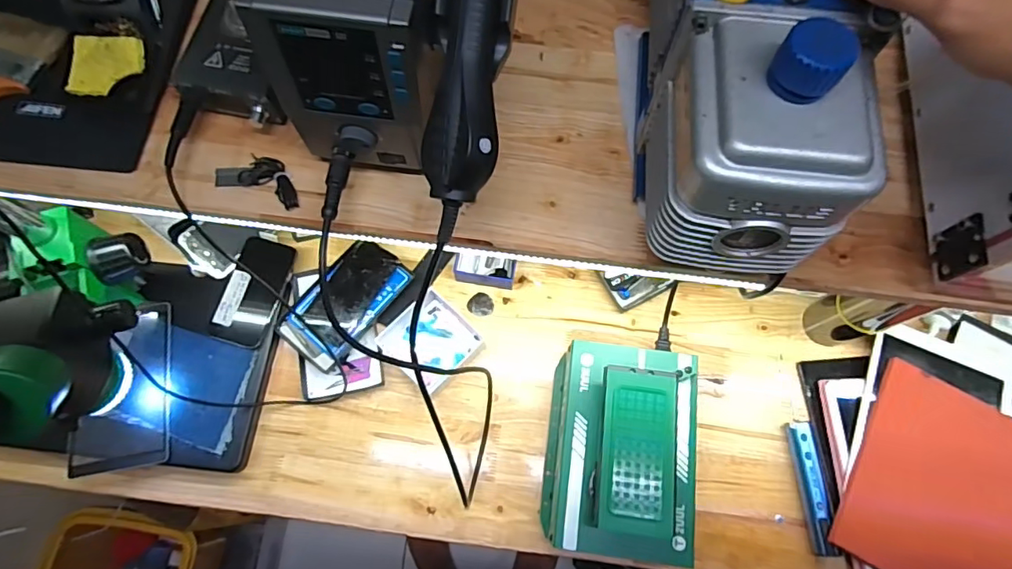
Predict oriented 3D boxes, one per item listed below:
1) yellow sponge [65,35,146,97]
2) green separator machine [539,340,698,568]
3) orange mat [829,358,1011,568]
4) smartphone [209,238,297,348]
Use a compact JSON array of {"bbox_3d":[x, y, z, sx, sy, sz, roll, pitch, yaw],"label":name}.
[{"bbox_3d":[-0.353,-0.190,0.465,0.055,0.018,0.060,9,72,3],"label":"yellow sponge"},{"bbox_3d":[0.136,0.190,0.620,0.165,0.136,0.226,7,72,2],"label":"green separator machine"},{"bbox_3d":[0.518,0.241,0.629,0.186,0.014,0.243,25,75,16],"label":"orange mat"},{"bbox_3d":[-0.342,0.008,0.718,0.069,0.015,0.146,13,72,4],"label":"smartphone"}]

